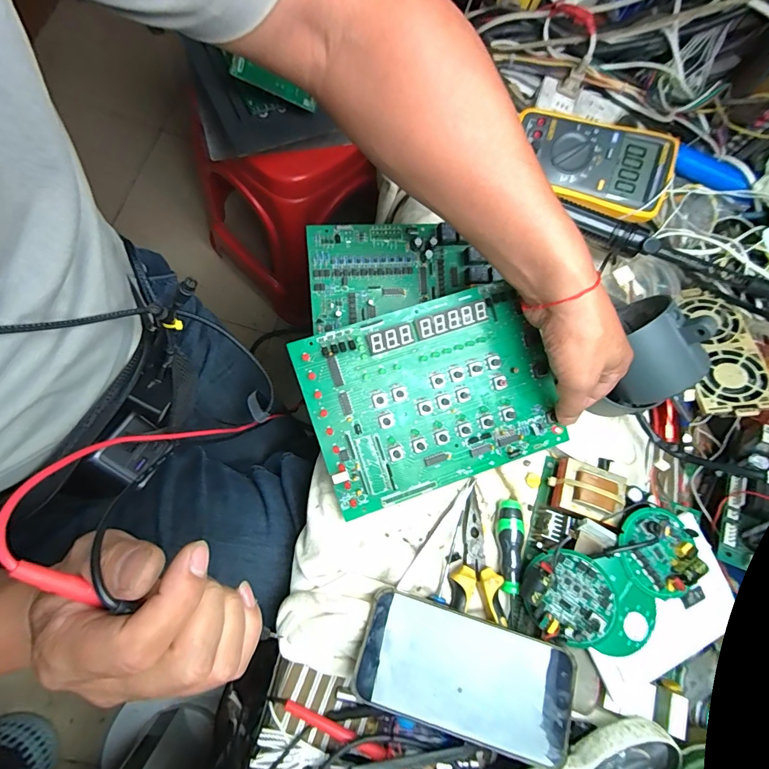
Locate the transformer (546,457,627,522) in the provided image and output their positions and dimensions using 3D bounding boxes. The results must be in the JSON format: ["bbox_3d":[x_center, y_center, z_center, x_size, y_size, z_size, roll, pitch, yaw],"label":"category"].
[{"bbox_3d":[0.190,0.101,0.378,0.059,0.035,0.049,22,75,-3],"label":"transformer"}]

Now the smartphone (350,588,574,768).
[{"bbox_3d":[0.061,0.221,0.304,0.159,0.006,0.079,16,68,5],"label":"smartphone"}]

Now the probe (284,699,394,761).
[{"bbox_3d":[-0.037,0.274,0.314,0.091,0.011,0.011,20,76,5],"label":"probe"}]

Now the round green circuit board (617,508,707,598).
[{"bbox_3d":[0.235,0.142,0.340,0.067,0.025,0.063,2,77,-8],"label":"round green circuit board"}]

